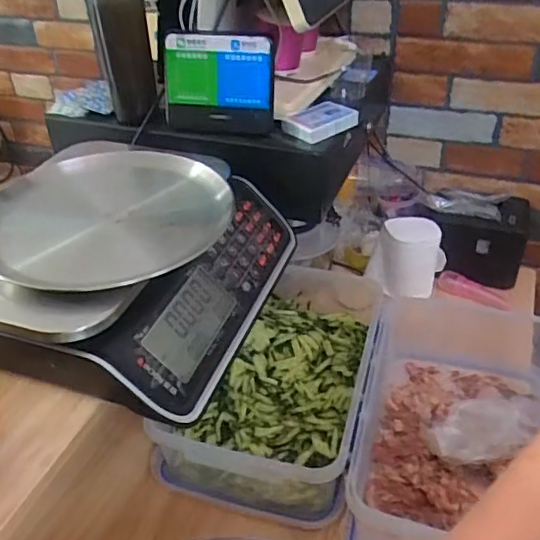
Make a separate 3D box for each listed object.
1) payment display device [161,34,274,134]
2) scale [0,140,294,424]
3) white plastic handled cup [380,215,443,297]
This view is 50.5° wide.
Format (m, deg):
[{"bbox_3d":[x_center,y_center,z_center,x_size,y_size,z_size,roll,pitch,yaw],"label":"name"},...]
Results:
[{"bbox_3d":[-0.065,-0.231,0.709,0.140,0.108,0.046,1,38,6],"label":"payment display device"},{"bbox_3d":[-0.141,-0.021,0.600,0.266,0.125,0.315,7,39,14],"label":"scale"},{"bbox_3d":[0.240,-0.017,0.990,0.111,0.131,0.076,7,39,14],"label":"white plastic handled cup"}]

